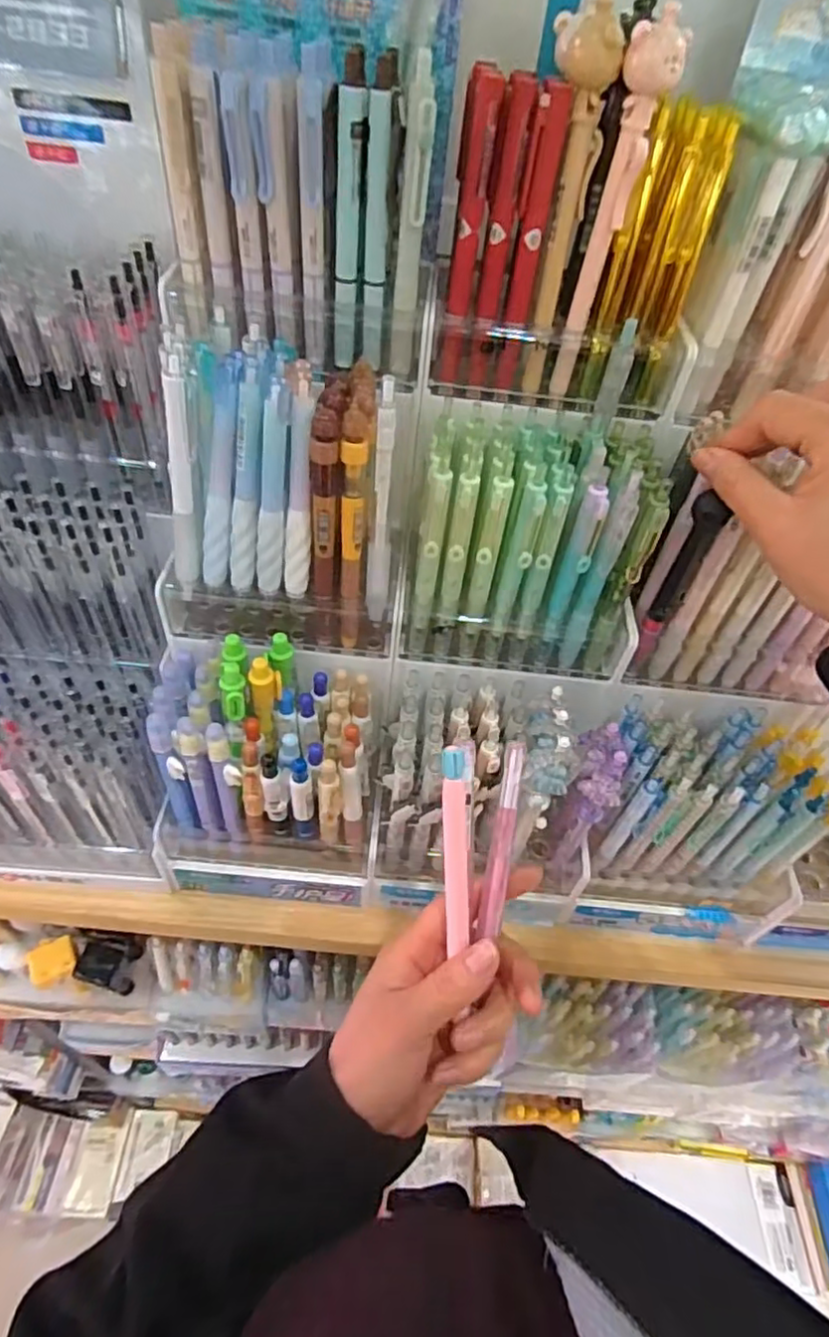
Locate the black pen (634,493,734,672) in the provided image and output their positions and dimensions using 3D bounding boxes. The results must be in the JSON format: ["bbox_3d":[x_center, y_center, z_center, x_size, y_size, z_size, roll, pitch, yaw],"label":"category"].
[{"bbox_3d":[0.145,-0.045,0.360,0.015,0.119,0.010,20,49,12],"label":"black pen"}]

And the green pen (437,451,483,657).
[{"bbox_3d":[0.023,-0.055,0.358,0.011,0.133,0.013,17,49,9],"label":"green pen"}]

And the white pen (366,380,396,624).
[{"bbox_3d":[-0.017,-0.082,0.340,0.012,0.133,0.017,8,48,0],"label":"white pen"}]

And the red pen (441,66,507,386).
[{"bbox_3d":[0.025,-0.211,0.320,0.016,0.129,0.010,13,48,5],"label":"red pen"}]

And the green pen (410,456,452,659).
[{"bbox_3d":[0.008,-0.056,0.359,0.012,0.132,0.010,7,48,-1],"label":"green pen"}]

